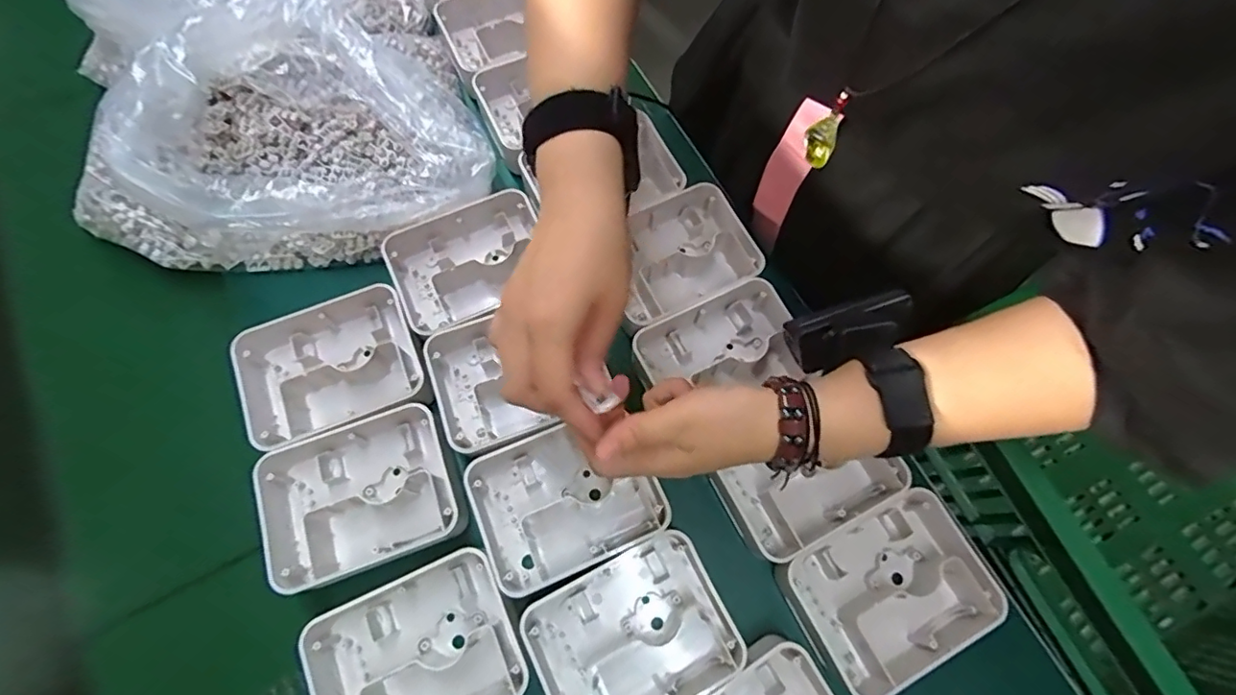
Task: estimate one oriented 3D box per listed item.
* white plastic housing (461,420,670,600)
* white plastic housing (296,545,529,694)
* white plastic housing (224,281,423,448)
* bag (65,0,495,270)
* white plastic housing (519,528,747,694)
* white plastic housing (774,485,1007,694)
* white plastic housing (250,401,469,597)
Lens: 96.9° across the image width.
[{"bbox_3d":[-0.040,0.110,0.405,0.124,0.033,0.104,-23,73,-9],"label":"white plastic housing"},{"bbox_3d":[-0.133,0.205,0.365,0.131,0.037,0.102,-23,73,-10],"label":"white plastic housing"},{"bbox_3d":[-0.226,0.020,0.427,0.138,0.039,0.101,-21,73,-9],"label":"white plastic housing"},{"bbox_3d":[-0.326,-0.278,0.483,0.322,0.099,0.431,-20,73,-9],"label":"bag"},{"bbox_3d":[0.007,0.200,0.378,0.135,0.041,0.101,-27,74,-11],"label":"white plastic housing"},{"bbox_3d":[0.196,0.172,0.392,0.137,0.035,0.104,-27,74,-11],"label":"white plastic housing"},{"bbox_3d":[-0.185,0.109,0.397,0.138,0.035,0.108,-18,72,-8],"label":"white plastic housing"}]

